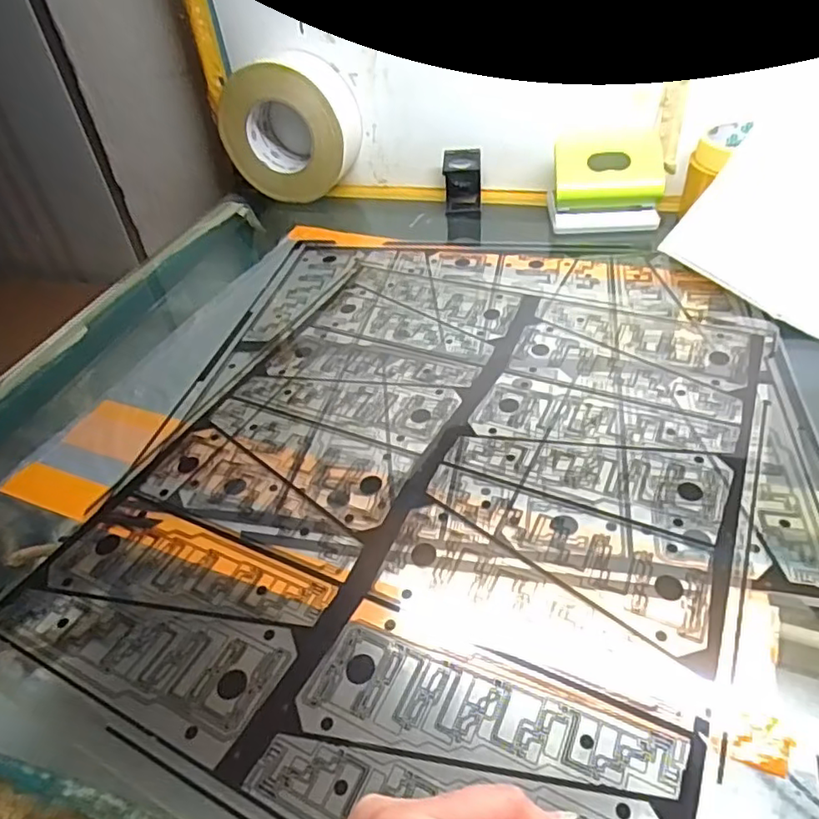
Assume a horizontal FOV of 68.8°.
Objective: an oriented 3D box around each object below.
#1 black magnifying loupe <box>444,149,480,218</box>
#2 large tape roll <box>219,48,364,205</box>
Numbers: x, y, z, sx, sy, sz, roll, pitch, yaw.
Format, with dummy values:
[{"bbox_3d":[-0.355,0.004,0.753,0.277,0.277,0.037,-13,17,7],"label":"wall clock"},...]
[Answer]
[{"bbox_3d":[0.056,-0.237,0.631,0.038,0.061,0.034,1,42,9],"label":"black magnifying loupe"},{"bbox_3d":[-0.128,-0.301,0.653,0.147,0.134,0.067,3,42,10],"label":"large tape roll"}]

